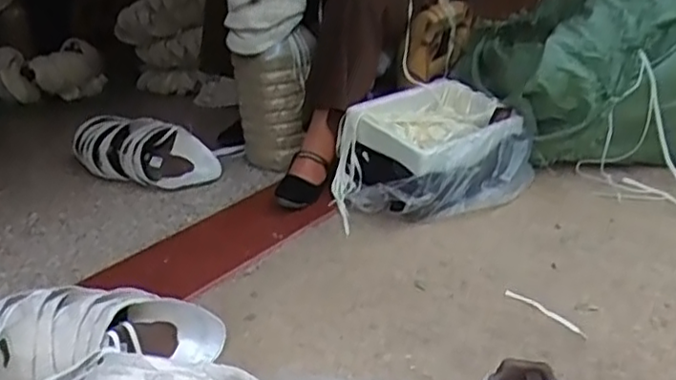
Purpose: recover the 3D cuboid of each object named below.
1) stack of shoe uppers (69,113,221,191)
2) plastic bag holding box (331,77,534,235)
[{"bbox_3d":[-0.488,-0.094,1.639,0.400,0.124,0.135,13,31,21],"label":"stack of shoe uppers"},{"bbox_3d":[0.204,-0.074,1.510,0.419,0.212,0.301,-24,31,-37],"label":"plastic bag holding box"}]

